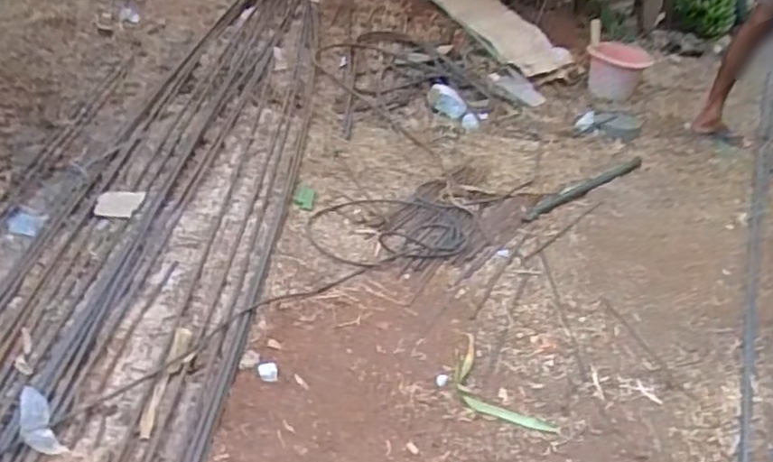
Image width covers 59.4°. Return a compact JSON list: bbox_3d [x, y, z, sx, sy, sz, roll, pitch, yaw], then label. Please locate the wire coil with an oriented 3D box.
[{"bbox_3d":[0.013,-0.007,1.745,0.415,0.028,0.299,7,31,-3],"label":"wire coil"}]

